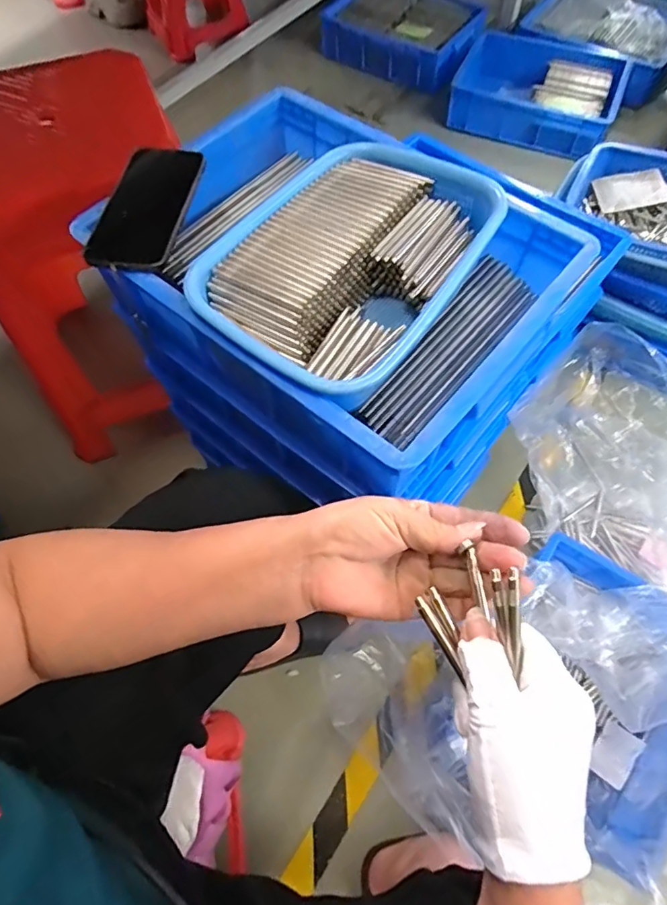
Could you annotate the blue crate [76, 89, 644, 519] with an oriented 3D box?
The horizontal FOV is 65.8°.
[{"bbox_3d":[0.008,-0.156,0.554,0.370,0.201,0.308,36,69,17],"label":"blue crate"}]

